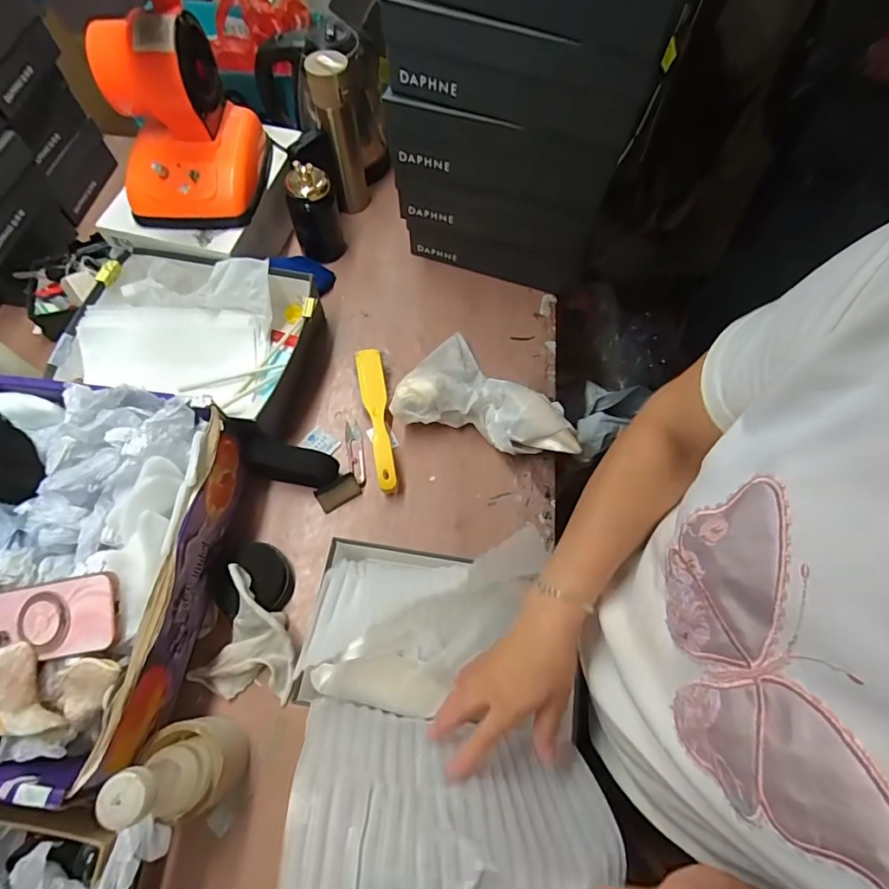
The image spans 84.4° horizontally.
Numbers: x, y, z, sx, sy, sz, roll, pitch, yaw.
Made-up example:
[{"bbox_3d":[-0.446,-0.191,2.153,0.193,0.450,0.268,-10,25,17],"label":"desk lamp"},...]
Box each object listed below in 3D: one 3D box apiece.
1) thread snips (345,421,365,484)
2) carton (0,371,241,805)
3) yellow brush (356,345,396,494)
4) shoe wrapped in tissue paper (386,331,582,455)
[{"bbox_3d":[-0.129,0.012,0.712,0.024,0.008,0.098,-10,66,-6],"label":"thread snips"},{"bbox_3d":[-0.430,0.132,0.537,0.296,0.148,0.392,7,66,2],"label":"carton"},{"bbox_3d":[-0.098,-0.038,0.720,0.040,0.038,0.228,-9,66,-5],"label":"yellow brush"},{"bbox_3d":[0.072,-0.073,0.713,0.256,0.085,0.165,17,66,6],"label":"shoe wrapped in tissue paper"}]

